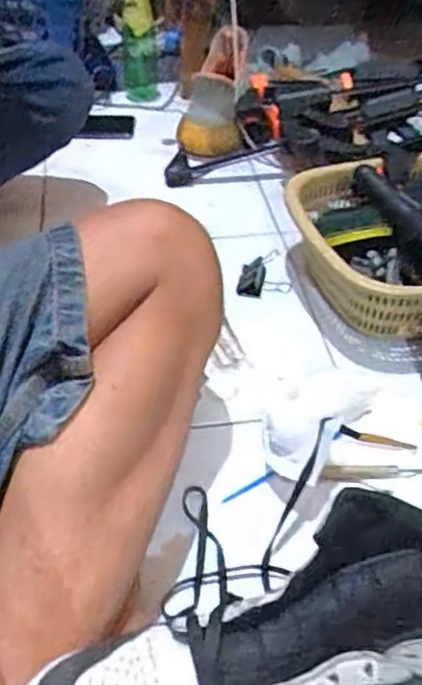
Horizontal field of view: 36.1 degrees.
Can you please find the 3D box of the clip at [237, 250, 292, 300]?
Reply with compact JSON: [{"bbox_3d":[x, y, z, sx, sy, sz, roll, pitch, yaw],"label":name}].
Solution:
[{"bbox_3d":[0.060,-0.076,0.729,0.056,0.050,0.032,12,43,12],"label":"clip"}]

